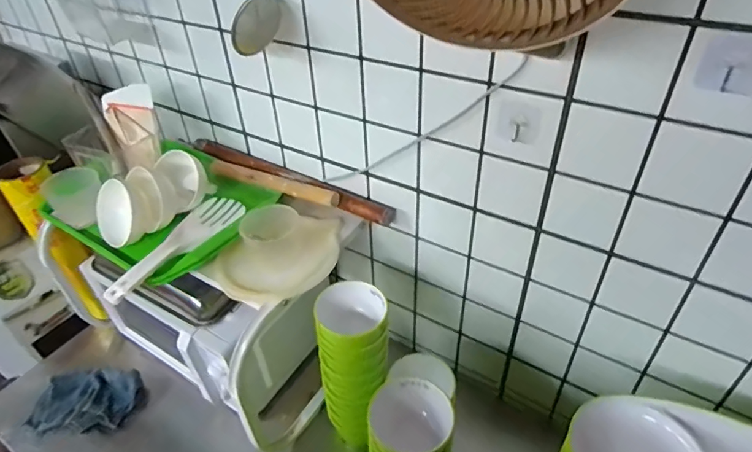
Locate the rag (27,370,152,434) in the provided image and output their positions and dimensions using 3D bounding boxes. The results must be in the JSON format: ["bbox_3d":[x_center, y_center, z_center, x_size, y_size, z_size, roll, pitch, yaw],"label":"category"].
[{"bbox_3d":[-0.583,0.347,0.956,0.214,0.061,0.122,0,38,4],"label":"rag"}]

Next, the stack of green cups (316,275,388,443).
[{"bbox_3d":[-0.035,0.234,0.798,0.110,0.289,0.096,-14,39,-14],"label":"stack of green cups"}]

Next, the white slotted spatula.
[{"bbox_3d":[-0.320,0.029,0.778,0.070,0.026,0.267,14,41,21],"label":"white slotted spatula"}]

